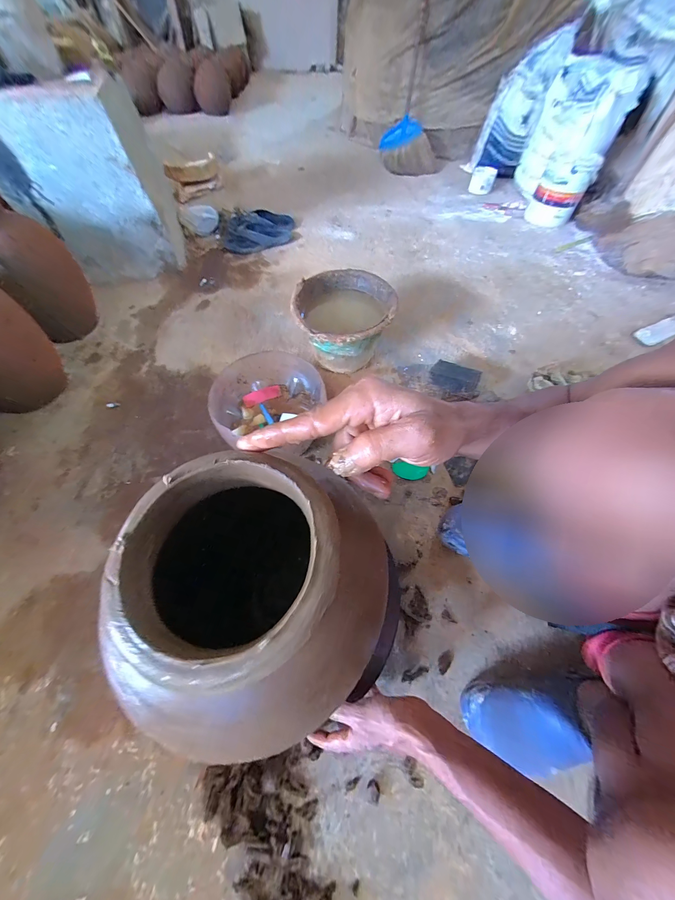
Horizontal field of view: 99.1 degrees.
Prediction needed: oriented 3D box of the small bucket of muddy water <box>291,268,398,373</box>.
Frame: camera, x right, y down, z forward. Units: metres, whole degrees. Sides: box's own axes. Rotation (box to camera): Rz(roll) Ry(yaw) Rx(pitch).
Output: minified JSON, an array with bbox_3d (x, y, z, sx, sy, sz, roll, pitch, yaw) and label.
[{"bbox_3d":[0.013,-0.320,0.761,0.236,0.174,0.249,1,61,-2],"label":"small bucket of muddy water"}]

